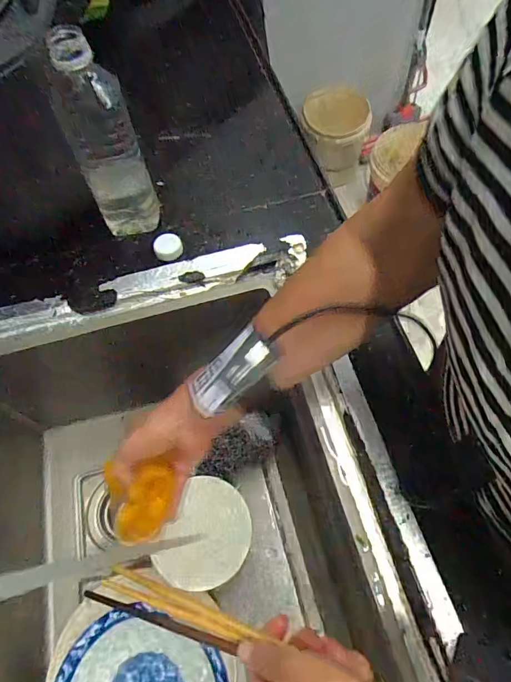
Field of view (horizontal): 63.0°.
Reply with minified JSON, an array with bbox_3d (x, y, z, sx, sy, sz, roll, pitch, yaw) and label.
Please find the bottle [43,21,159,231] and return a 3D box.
[{"bbox_3d":[-0.151,-0.191,0.425,0.064,0.195,0.060,-30,64,-11],"label":"bottle"}]

